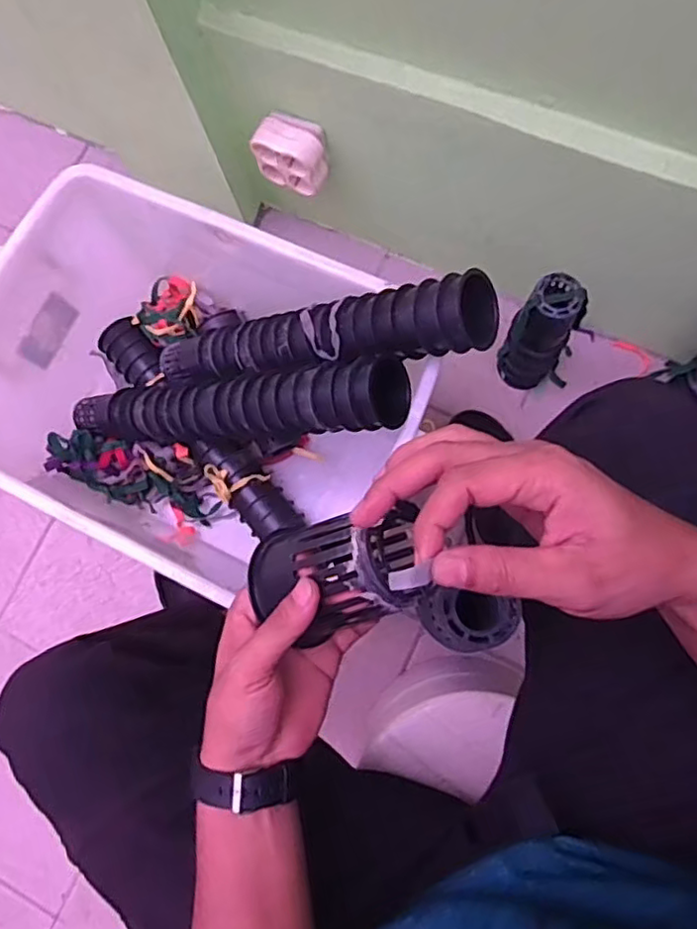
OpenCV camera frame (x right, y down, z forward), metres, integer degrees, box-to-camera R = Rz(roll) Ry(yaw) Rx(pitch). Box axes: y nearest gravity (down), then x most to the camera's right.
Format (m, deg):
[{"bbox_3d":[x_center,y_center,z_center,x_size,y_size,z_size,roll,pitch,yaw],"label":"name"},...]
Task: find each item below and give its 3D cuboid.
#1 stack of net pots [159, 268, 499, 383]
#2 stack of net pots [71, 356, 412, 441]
[{"bbox_3d":[-0.065,-0.150,0.766,0.502,0.065,0.082,-1,70,39],"label":"stack of net pots"},{"bbox_3d":[-0.182,-0.073,0.800,0.544,0.076,0.082,-1,71,32],"label":"stack of net pots"}]

